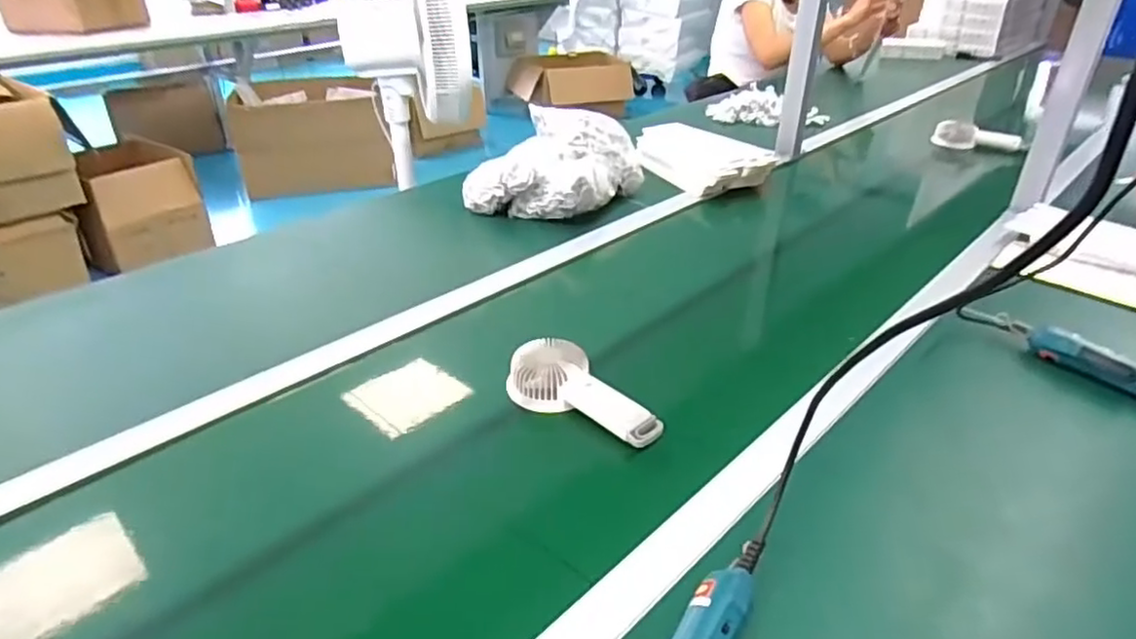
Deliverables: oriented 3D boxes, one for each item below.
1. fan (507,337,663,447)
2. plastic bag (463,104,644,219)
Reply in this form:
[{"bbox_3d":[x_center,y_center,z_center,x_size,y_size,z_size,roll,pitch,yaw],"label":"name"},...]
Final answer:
[{"bbox_3d":[0.018,0.072,0.684,0.170,0.052,0.062,21,37,30],"label":"fan"},{"bbox_3d":[-0.023,-0.266,1.154,0.217,0.125,0.243,20,37,29],"label":"plastic bag"}]

